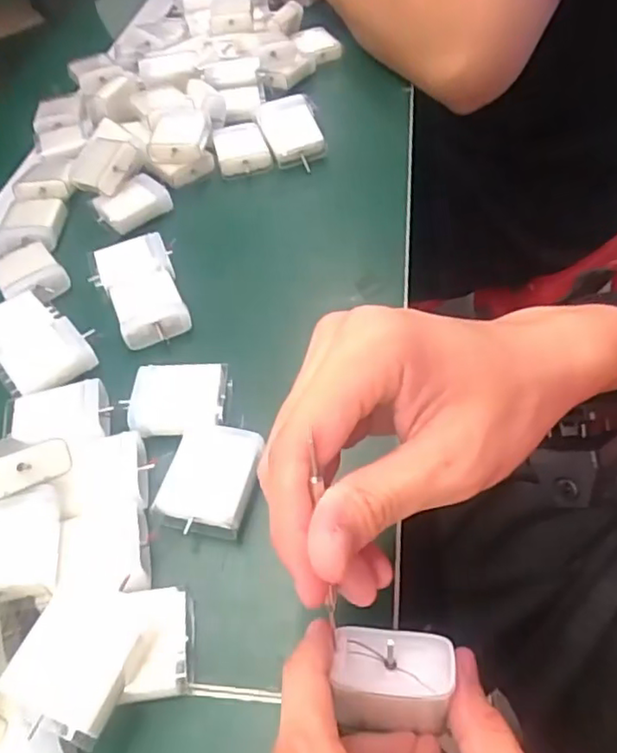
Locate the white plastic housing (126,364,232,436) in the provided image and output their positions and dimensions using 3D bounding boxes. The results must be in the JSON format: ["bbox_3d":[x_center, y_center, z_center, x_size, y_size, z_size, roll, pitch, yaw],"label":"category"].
[{"bbox_3d":[-0.070,0.012,0.346,0.052,0.012,0.040,-4,48,6],"label":"white plastic housing"}]

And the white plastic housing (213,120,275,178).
[{"bbox_3d":[-0.055,-0.186,0.518,0.041,0.014,0.061,-14,48,-3],"label":"white plastic housing"}]

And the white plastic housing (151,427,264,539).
[{"bbox_3d":[-0.049,0.050,0.312,0.044,0.020,0.049,6,50,15],"label":"white plastic housing"}]

